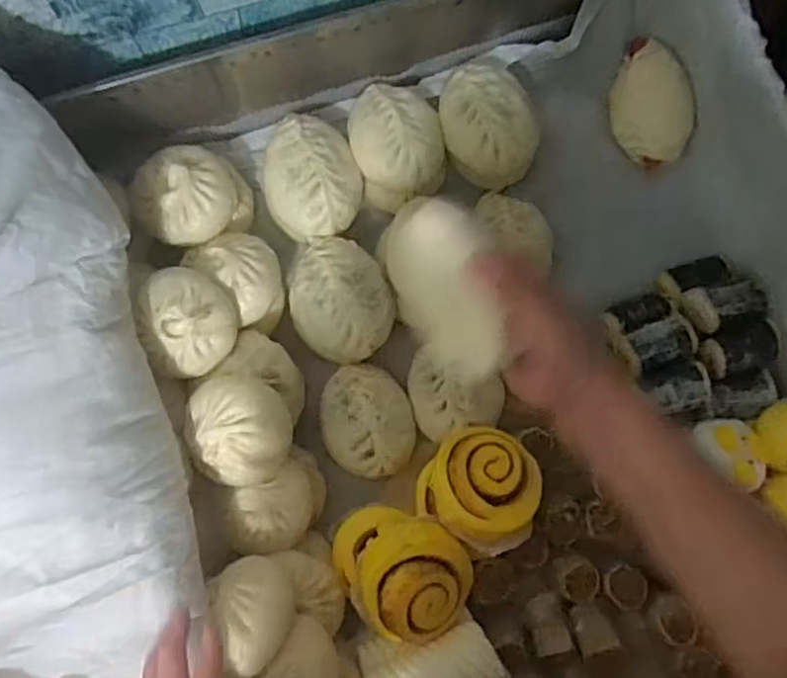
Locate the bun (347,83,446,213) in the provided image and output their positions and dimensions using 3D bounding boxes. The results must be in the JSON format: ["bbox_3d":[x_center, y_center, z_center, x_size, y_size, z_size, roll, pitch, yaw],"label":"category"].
[{"bbox_3d":[0.003,-0.195,0.643,0.090,0.059,0.116,-19,85,-5],"label":"bun"}]

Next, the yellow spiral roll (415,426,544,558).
[{"bbox_3d":[0.082,0.135,0.587,0.100,0.057,0.102,0,84,-3],"label":"yellow spiral roll"}]

